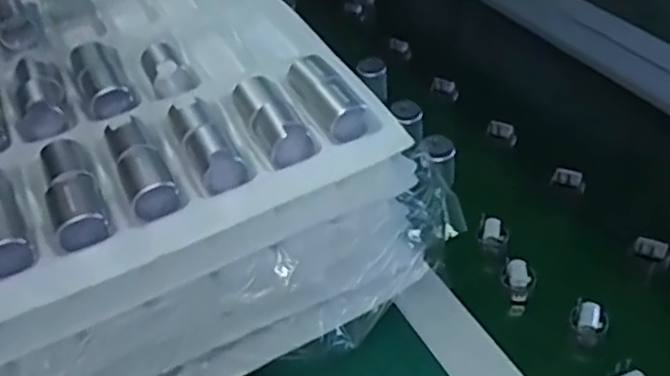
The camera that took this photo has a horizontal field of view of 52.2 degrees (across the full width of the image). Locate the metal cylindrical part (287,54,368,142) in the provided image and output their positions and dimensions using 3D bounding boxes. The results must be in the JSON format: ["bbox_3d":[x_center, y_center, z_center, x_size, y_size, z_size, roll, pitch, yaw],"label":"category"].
[{"bbox_3d":[-0.007,-0.063,0.455,0.030,0.025,0.072,-27,60,-19],"label":"metal cylindrical part"}]

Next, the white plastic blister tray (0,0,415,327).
[{"bbox_3d":[-0.178,-0.092,0.505,0.315,0.053,0.399,-18,47,-20],"label":"white plastic blister tray"}]

